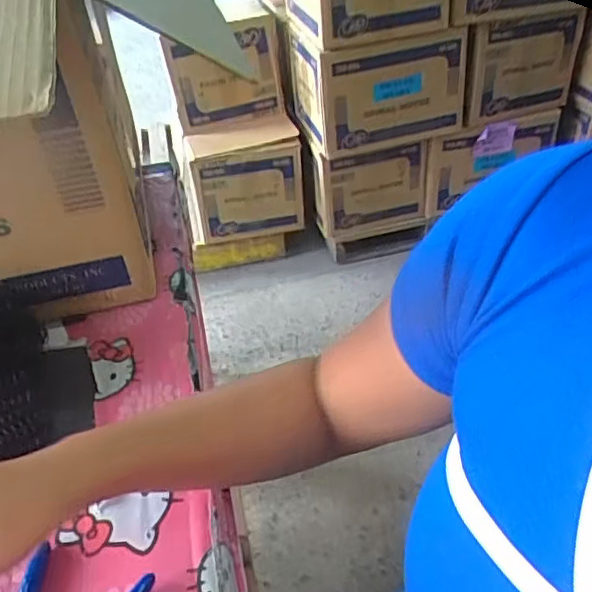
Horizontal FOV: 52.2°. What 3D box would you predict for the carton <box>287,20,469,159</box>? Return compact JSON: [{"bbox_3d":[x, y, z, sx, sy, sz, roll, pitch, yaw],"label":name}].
[{"bbox_3d":[0.217,-0.621,1.703,0.429,0.282,0.291,-10,41,-6],"label":"carton"}]

